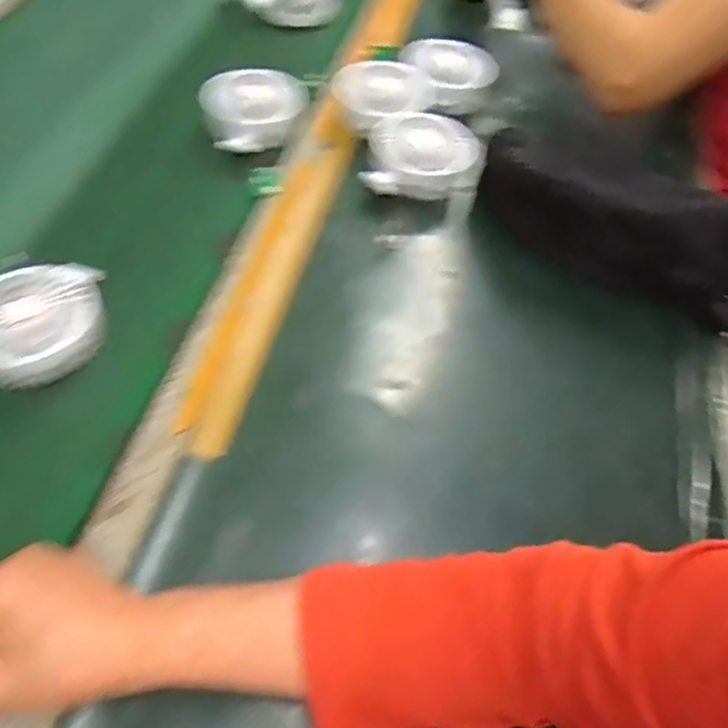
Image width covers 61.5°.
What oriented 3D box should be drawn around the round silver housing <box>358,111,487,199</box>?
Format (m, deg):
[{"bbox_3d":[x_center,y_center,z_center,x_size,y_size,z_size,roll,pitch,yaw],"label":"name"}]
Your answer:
[{"bbox_3d":[0.059,-0.197,0.585,0.112,0.045,0.079,5,54,-1],"label":"round silver housing"}]

